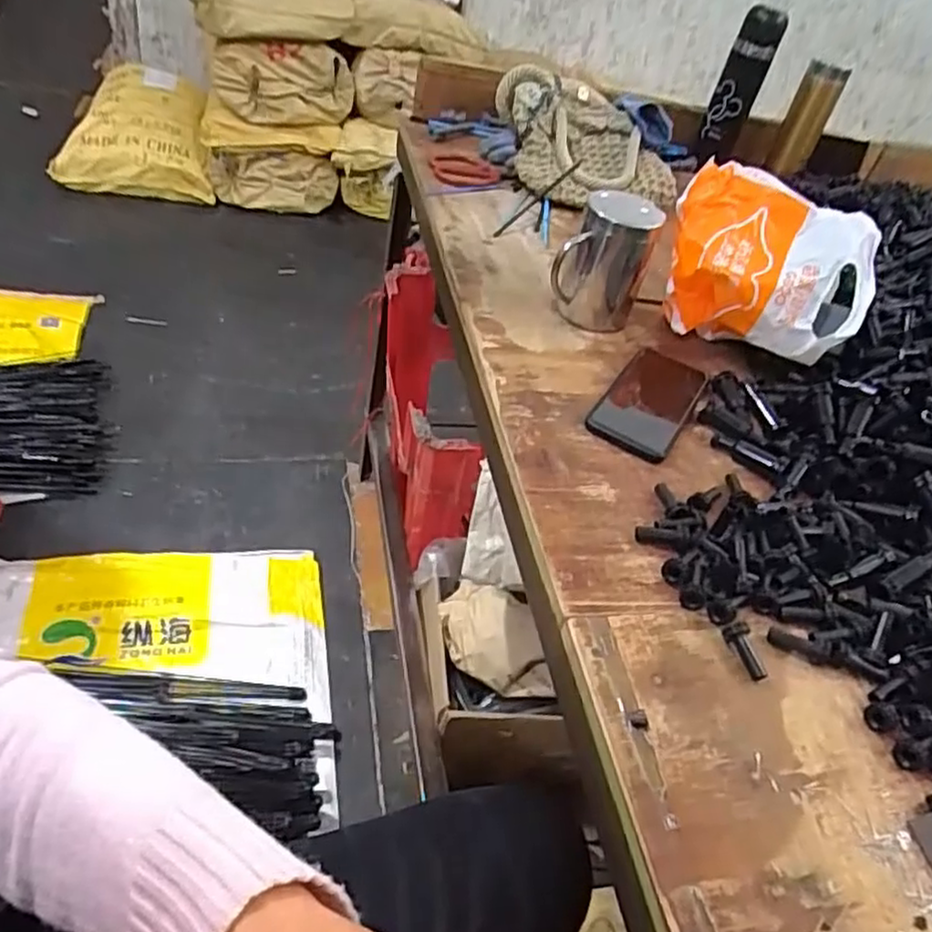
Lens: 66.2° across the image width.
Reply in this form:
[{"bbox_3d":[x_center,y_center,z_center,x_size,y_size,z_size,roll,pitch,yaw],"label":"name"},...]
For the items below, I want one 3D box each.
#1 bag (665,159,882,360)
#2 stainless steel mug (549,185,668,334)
[{"bbox_3d":[0.296,-0.193,0.717,0.198,0.136,0.116,27,44,13],"label":"bag"},{"bbox_3d":[0.140,-0.206,0.721,0.081,0.118,0.084,23,43,10],"label":"stainless steel mug"}]

